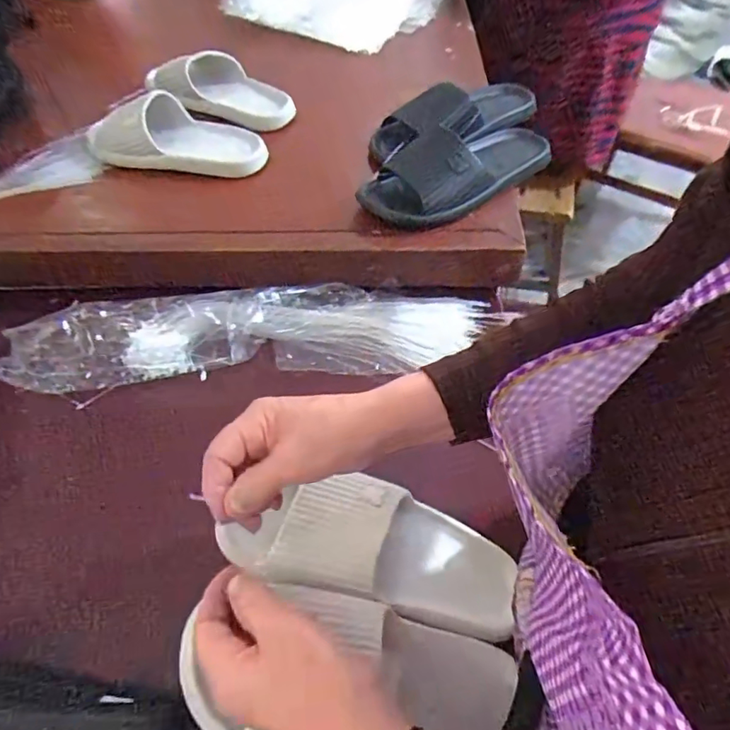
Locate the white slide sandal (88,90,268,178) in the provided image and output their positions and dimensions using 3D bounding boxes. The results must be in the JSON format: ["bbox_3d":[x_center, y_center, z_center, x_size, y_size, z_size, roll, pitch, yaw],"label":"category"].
[{"bbox_3d":[-0.254,-0.322,0.745,0.242,0.065,0.123,9,53,8],"label":"white slide sandal"}]

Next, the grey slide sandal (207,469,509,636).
[{"bbox_3d":[0.012,0.149,0.439,0.236,0.059,0.094,21,50,-18],"label":"grey slide sandal"}]

